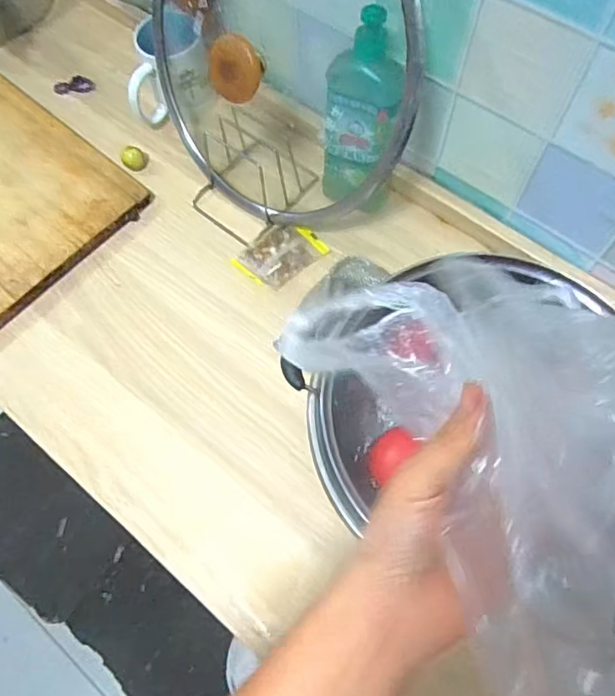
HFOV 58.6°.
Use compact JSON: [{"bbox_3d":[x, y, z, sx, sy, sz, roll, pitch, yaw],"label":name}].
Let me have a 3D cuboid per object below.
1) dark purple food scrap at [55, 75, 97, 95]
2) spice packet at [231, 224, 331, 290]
[{"bbox_3d":[-0.318,-0.359,0.745,0.056,0.014,0.025,-4,67,-1],"label":"dark purple food scrap"},{"bbox_3d":[-0.033,-0.109,0.627,0.091,0.011,0.068,-39,71,-14],"label":"spice packet"}]

